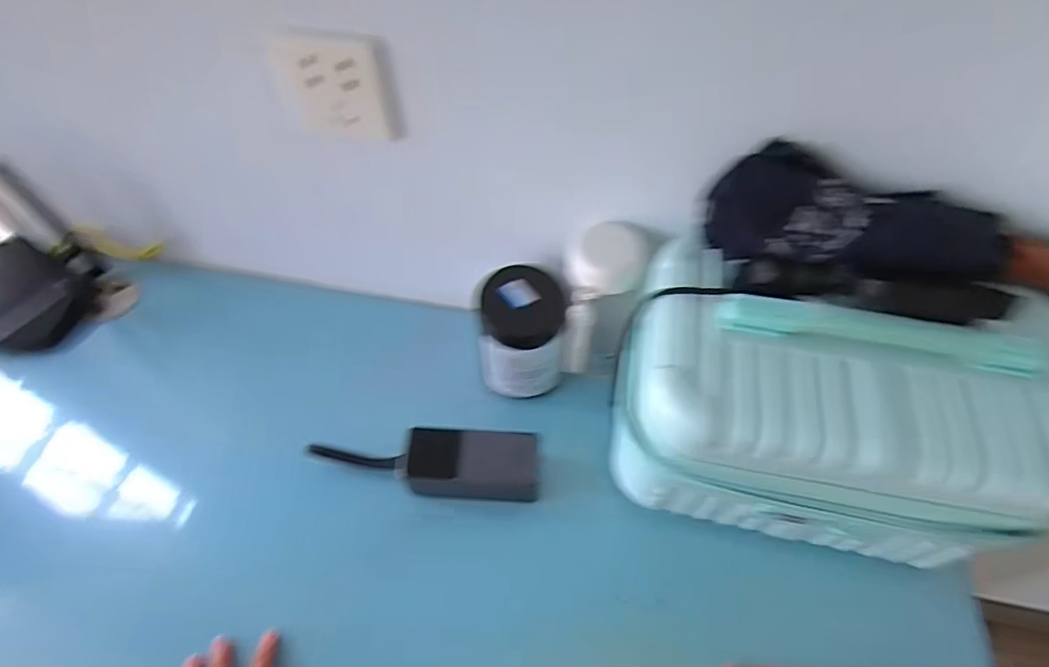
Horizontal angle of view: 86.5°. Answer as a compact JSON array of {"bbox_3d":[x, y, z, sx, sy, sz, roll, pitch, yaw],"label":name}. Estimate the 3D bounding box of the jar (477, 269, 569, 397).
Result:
[{"bbox_3d":[0.000,0.004,0.581,0.080,0.125,0.079,-1,55,1],"label":"jar"}]

